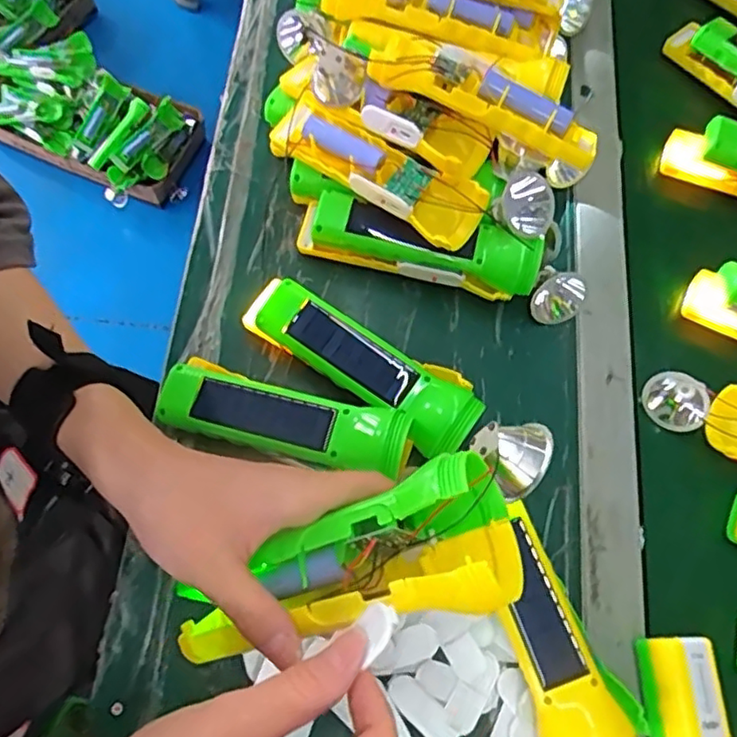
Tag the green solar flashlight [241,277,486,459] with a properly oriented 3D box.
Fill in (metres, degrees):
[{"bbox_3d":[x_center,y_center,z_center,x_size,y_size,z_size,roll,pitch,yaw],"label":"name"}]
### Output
[{"bbox_3d":[-0.005,-0.005,0.433,0.173,0.043,0.058,36,72,9],"label":"green solar flashlight"}]

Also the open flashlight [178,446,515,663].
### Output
[{"bbox_3d":[-0.016,0.095,0.283,0.161,0.056,0.058,-23,69,14],"label":"open flashlight"}]

